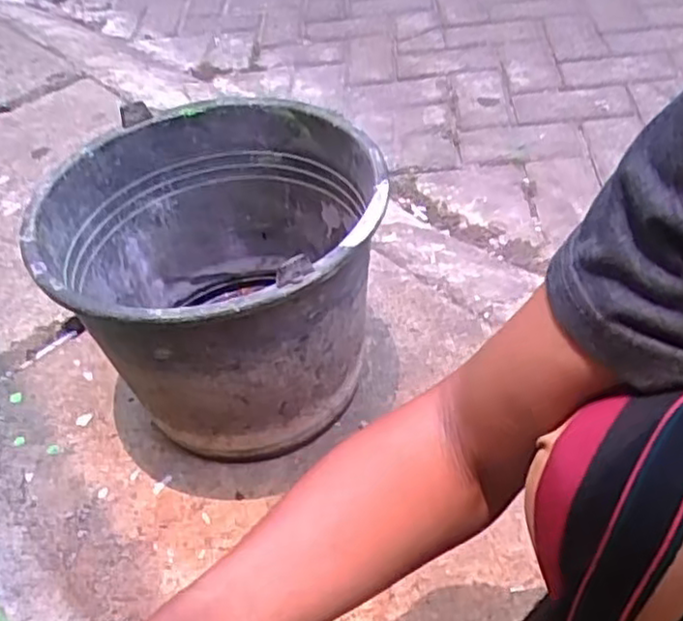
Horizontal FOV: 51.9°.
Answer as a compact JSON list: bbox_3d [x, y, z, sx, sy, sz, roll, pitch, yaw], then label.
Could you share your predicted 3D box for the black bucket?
[{"bbox_3d":[-0.108,-0.017,0.690,0.281,0.256,0.308,-5,45,5],"label":"black bucket"}]

